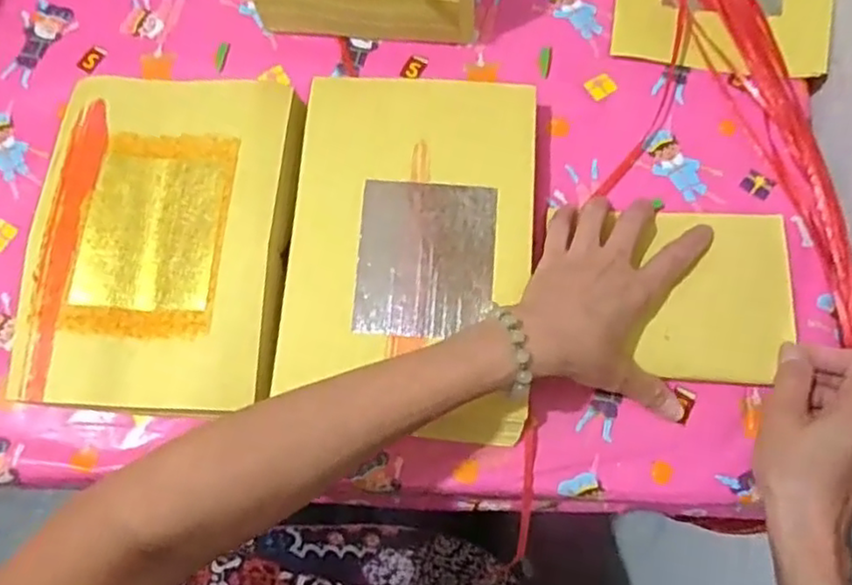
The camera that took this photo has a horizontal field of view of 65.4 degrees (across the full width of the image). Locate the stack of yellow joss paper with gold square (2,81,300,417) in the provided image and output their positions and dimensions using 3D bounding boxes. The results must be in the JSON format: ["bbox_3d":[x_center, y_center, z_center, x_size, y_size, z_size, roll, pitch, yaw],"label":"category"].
[{"bbox_3d":[-0.175,-0.035,0.454,0.164,0.041,0.225,4,75,1],"label":"stack of yellow joss paper with gold square"}]

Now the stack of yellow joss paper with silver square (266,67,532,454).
[{"bbox_3d":[-0.009,-0.031,0.454,0.159,0.024,0.245,5,75,1],"label":"stack of yellow joss paper with silver square"}]

